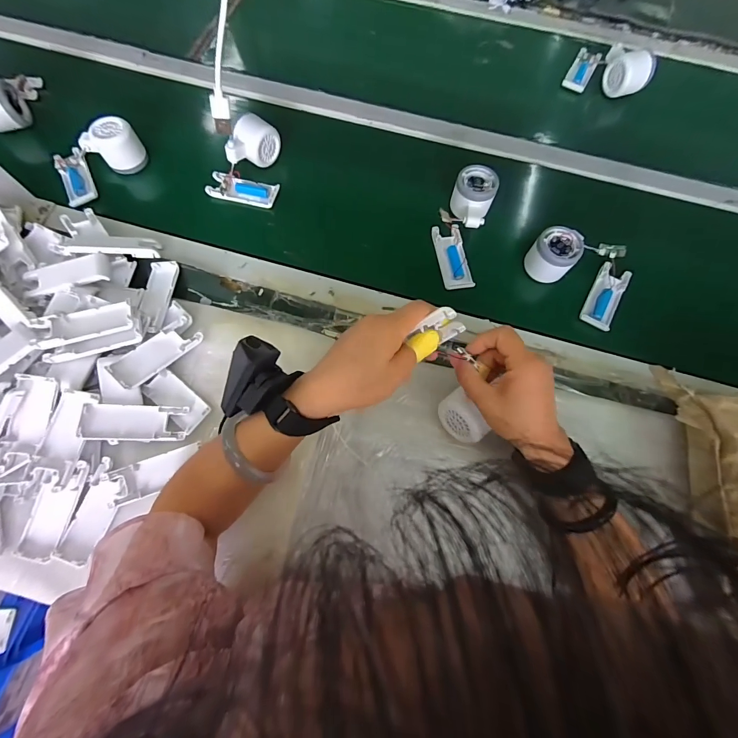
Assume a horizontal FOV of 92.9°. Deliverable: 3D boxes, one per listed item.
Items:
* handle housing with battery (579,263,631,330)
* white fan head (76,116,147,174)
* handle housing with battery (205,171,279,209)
[{"bbox_3d":[0.330,-0.101,0.491,0.040,0.020,0.100,29,74,9],"label":"handle housing with battery"},{"bbox_3d":[-0.386,-0.340,0.528,0.070,0.055,0.060,-39,76,-12],"label":"white fan head"},{"bbox_3d":[-0.190,-0.272,0.534,0.101,0.018,0.037,9,72,3],"label":"handle housing with battery"}]

